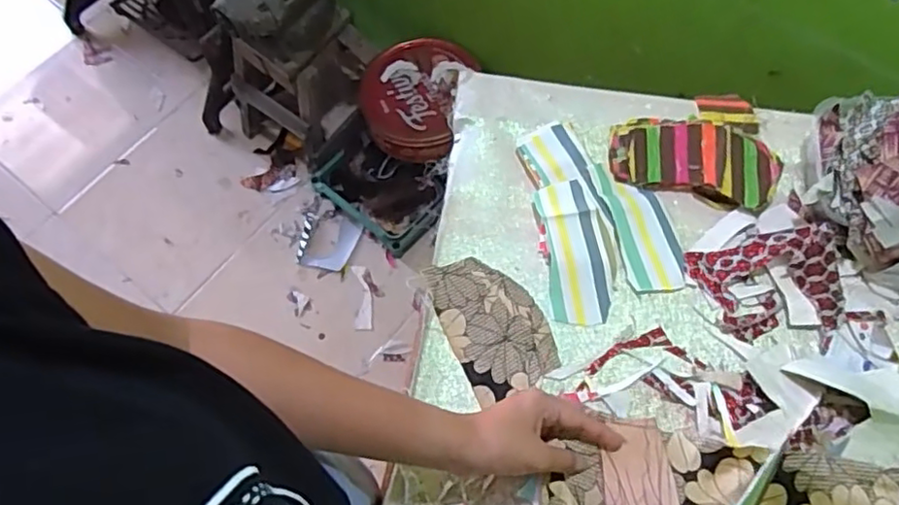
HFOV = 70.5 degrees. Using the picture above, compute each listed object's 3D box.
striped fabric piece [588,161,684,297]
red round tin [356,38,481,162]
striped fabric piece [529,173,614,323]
[{"bbox_3d":[0.175,-0.026,0.580,0.059,0.017,0.130,-16,66,-5],"label":"striped fabric piece"},{"bbox_3d":[-0.072,-0.318,1.362,0.259,0.080,0.259,-3,72,9],"label":"red round tin"},{"bbox_3d":[0.113,-0.002,0.568,0.054,0.021,0.128,-6,65,0],"label":"striped fabric piece"}]

